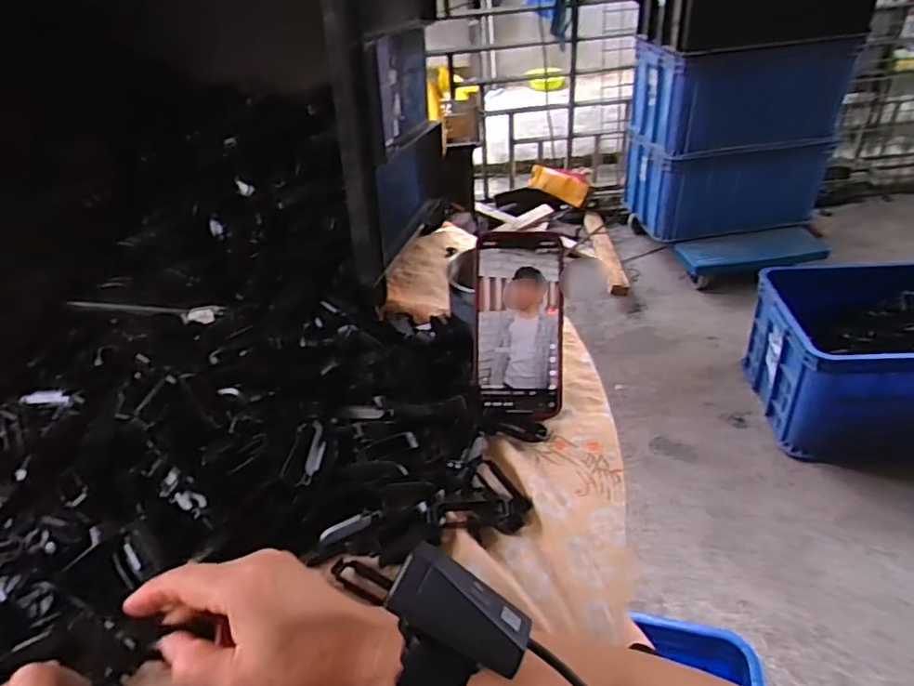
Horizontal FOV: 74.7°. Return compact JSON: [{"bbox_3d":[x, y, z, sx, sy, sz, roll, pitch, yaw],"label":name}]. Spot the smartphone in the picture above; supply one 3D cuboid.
[{"bbox_3d":[0.055,-0.015,0.522,0.075,0.159,0.009,0,1,4],"label":"smartphone"}]

